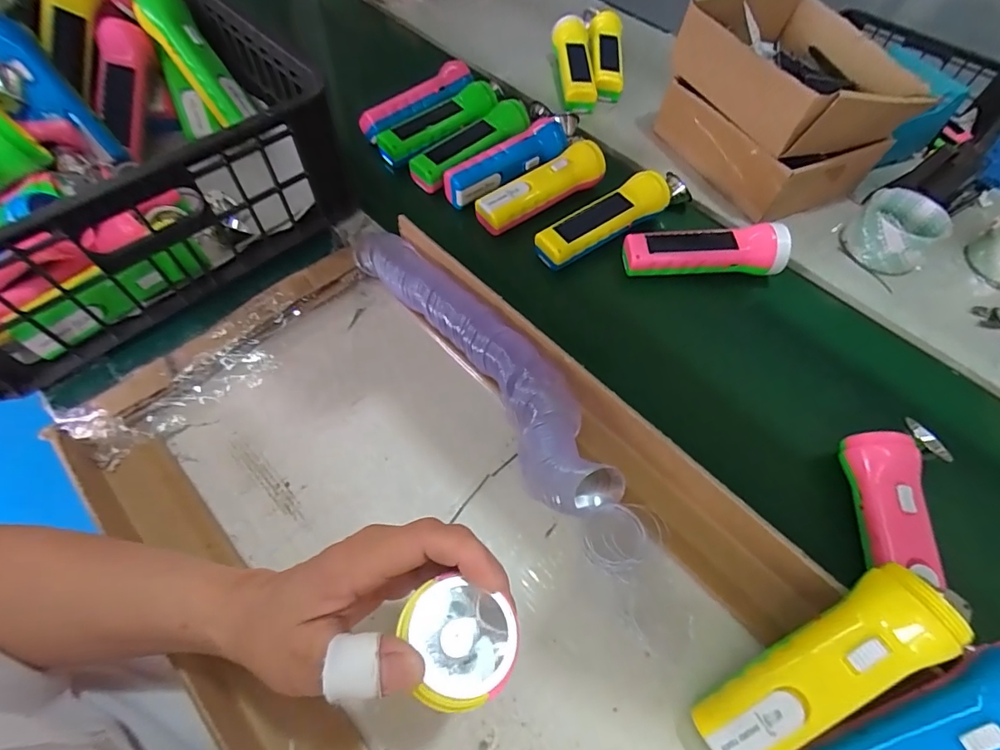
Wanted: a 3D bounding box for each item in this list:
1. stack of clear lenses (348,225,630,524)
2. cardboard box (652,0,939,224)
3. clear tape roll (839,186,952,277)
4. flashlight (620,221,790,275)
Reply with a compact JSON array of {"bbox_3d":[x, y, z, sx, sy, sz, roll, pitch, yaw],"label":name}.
[{"bbox_3d":[-0.019,-0.021,0.417,0.071,0.044,0.329,-32,66,-18],"label":"stack of clear lenses"},{"bbox_3d":[0.336,-0.326,0.565,0.215,0.128,0.233,-18,62,-11],"label":"cardboard box"},{"bbox_3d":[0.436,-0.158,0.529,0.088,0.046,0.084,-38,68,-20],"label":"clear tape roll"},{"bbox_3d":[0.214,-0.128,0.506,0.164,0.048,0.043,-1,60,-5],"label":"flashlight"}]

